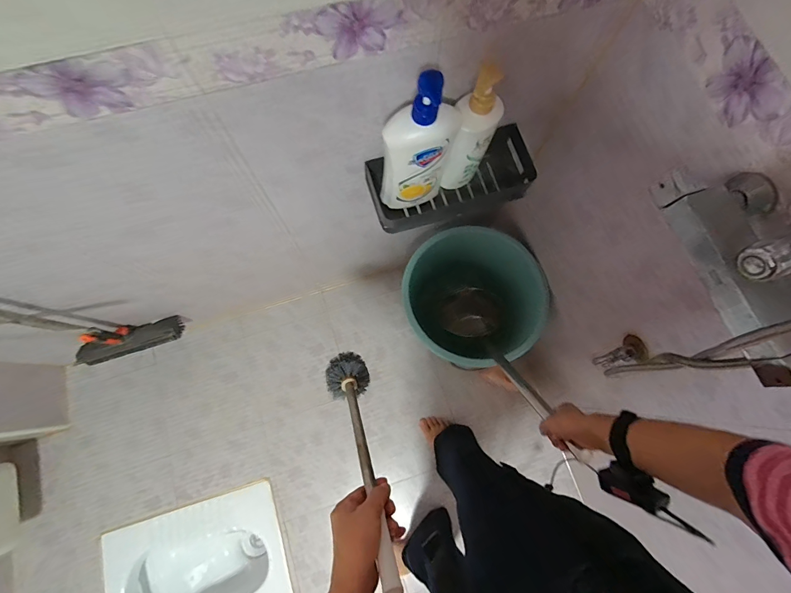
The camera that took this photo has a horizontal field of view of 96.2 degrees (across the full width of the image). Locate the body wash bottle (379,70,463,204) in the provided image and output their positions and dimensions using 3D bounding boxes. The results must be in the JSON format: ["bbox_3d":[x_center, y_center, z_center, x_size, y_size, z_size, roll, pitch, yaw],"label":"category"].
[{"bbox_3d":[0.036,-0.218,0.550,0.114,0.272,0.052,-7,71,-2],"label":"body wash bottle"}]

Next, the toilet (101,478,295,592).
[{"bbox_3d":[-0.568,0.841,1.101,0.483,0.199,0.386,-17,72,-5],"label":"toilet"}]

